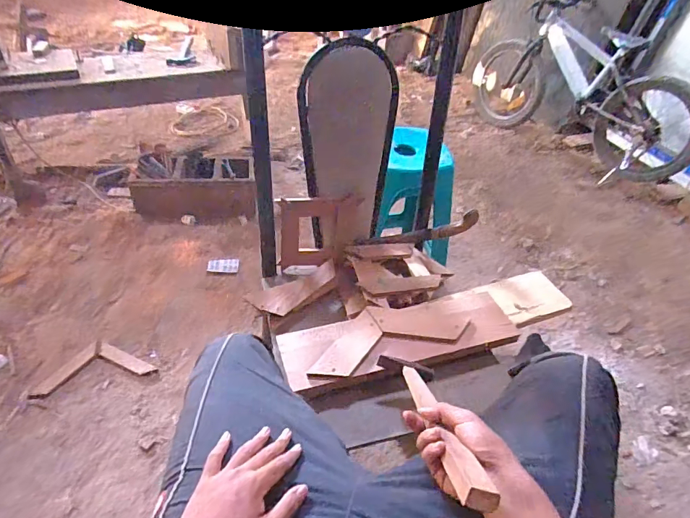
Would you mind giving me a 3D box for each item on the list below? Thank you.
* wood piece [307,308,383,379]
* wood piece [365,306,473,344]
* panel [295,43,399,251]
[{"bbox_3d":[0.010,0.148,0.741,0.056,0.011,0.159,27,46,21],"label":"wood piece"},{"bbox_3d":[0.133,0.115,0.796,0.176,0.011,0.062,6,42,-1],"label":"wood piece"},{"bbox_3d":[0.011,-0.205,0.849,0.182,0.375,0.026,-10,33,-16],"label":"panel"}]

